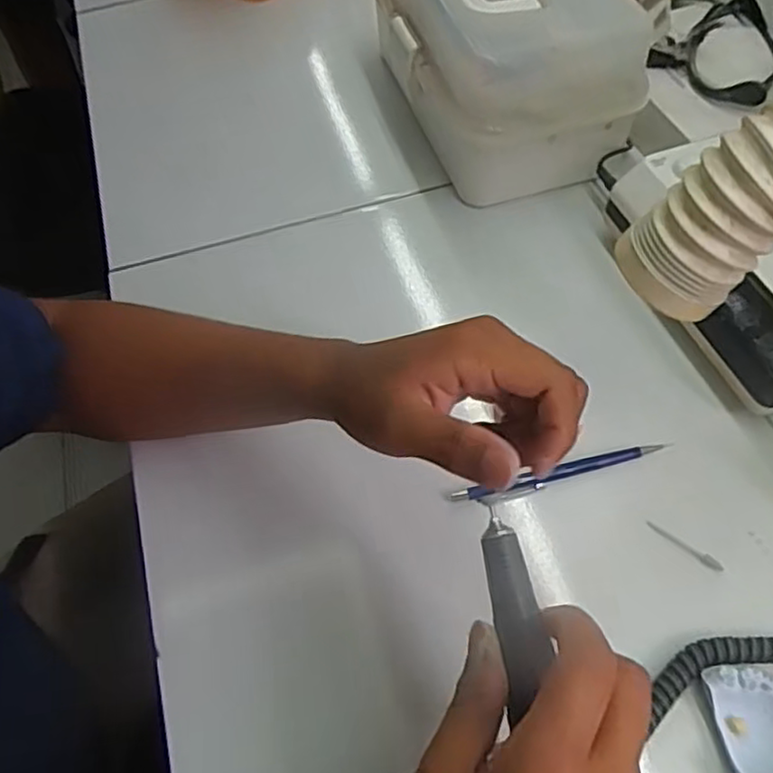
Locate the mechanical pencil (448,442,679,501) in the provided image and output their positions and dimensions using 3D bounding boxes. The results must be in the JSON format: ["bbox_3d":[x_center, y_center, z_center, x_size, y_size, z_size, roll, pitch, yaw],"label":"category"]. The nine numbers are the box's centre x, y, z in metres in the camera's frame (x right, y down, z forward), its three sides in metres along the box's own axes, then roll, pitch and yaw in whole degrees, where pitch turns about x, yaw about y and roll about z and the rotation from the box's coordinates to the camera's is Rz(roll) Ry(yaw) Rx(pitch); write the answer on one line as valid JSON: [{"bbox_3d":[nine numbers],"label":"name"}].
[{"bbox_3d":[0.109,0.054,0.423,0.142,0.006,0.011,-13,58,-6],"label":"mechanical pencil"}]

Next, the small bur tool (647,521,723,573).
[{"bbox_3d":[0.174,0.092,0.398,0.046,0.004,0.006,38,66,23],"label":"small bur tool"}]

